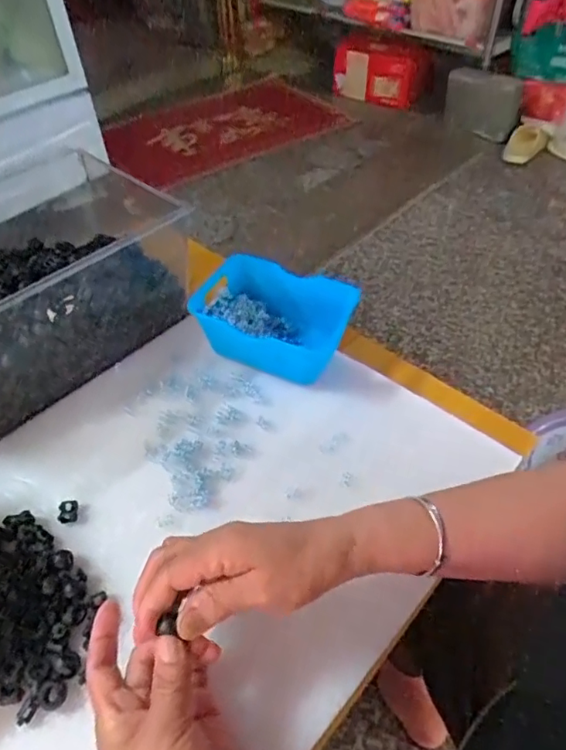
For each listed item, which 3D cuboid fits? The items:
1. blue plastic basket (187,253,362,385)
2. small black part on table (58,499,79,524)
[{"bbox_3d":[-0.014,-0.056,0.565,0.156,0.069,0.107,20,52,20],"label":"blue plastic basket"},{"bbox_3d":[-0.184,0.115,0.452,0.015,0.004,0.020,-8,48,-5],"label":"small black part on table"}]

